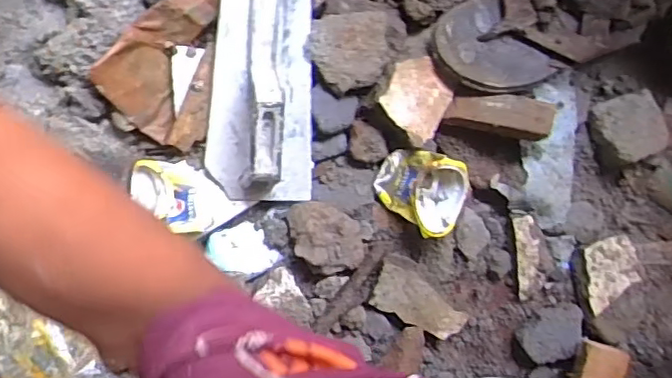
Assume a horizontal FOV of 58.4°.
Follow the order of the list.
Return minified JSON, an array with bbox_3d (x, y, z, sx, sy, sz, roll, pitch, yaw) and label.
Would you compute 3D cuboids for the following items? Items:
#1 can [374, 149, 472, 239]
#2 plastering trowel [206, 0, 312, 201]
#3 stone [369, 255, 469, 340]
[{"bbox_3d":[0.092,-0.001,0.625,0.093,0.051,0.080,40,91,-5],"label":"can"},{"bbox_3d":[-0.075,-0.130,0.593,0.101,0.065,0.284,0,94,-3],"label":"plastering trowel"},{"bbox_3d":[0.091,0.117,0.645,0.102,0.032,0.058,25,93,-4],"label":"stone"}]

